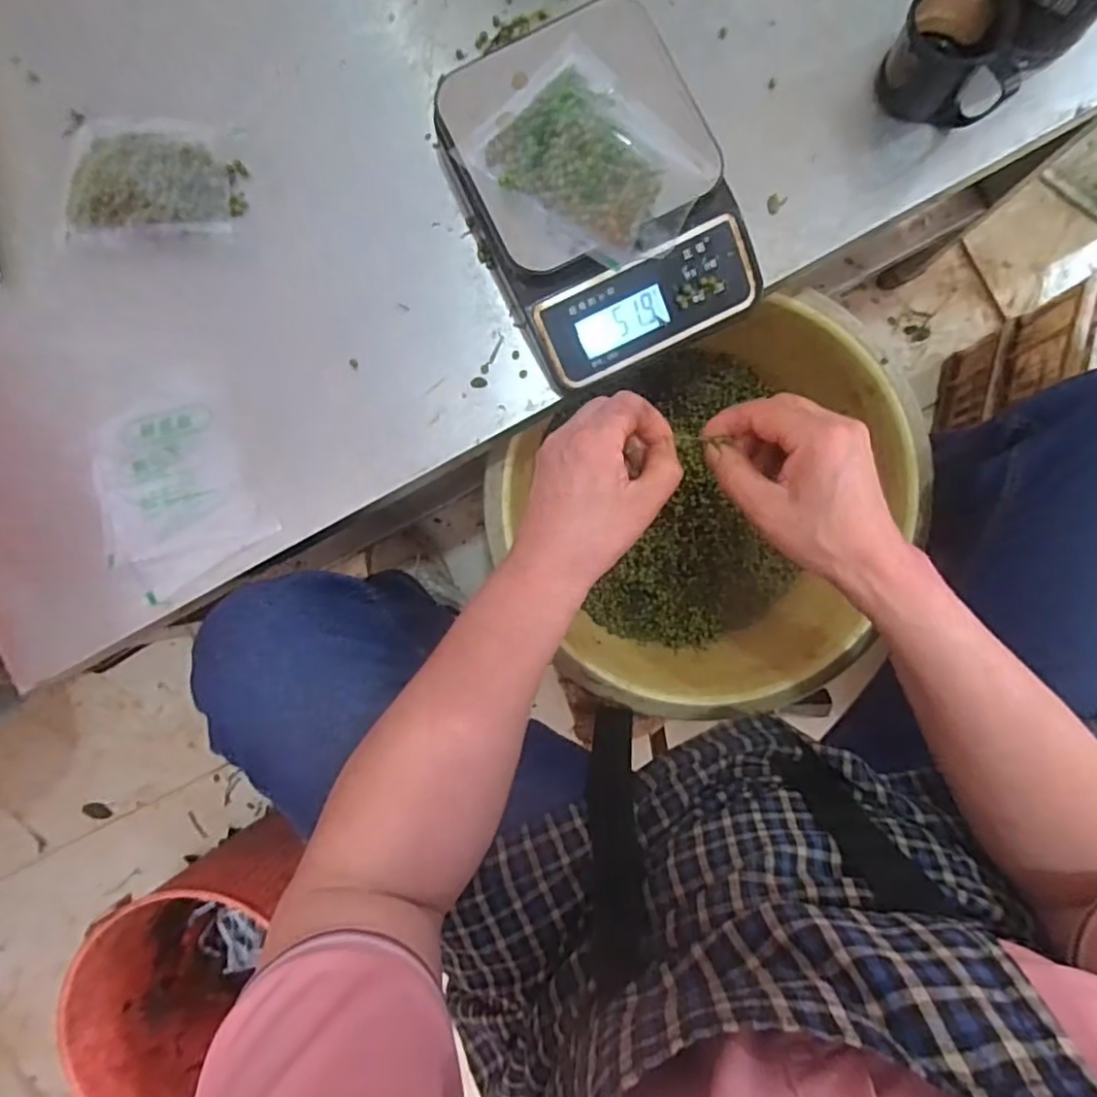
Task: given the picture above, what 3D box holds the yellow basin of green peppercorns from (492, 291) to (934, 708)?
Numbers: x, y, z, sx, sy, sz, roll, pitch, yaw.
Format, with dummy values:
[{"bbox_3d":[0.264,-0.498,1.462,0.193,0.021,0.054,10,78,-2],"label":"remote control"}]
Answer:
[{"bbox_3d":[0.147,-0.024,0.576,0.345,0.136,0.324,0,87,1],"label":"yellow basin of green peppercorns"}]

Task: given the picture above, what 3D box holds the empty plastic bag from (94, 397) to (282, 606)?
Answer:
[{"bbox_3d":[-0.269,-0.043,0.454,0.110,0.011,0.134,-27,88,-1],"label":"empty plastic bag"}]

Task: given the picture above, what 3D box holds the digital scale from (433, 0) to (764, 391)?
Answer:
[{"bbox_3d":[0.031,-0.226,0.411,0.152,0.063,0.203,-25,87,-1],"label":"digital scale"}]

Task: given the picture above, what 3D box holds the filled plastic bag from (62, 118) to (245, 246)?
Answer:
[{"bbox_3d":[-0.281,-0.262,0.445,0.117,0.019,0.085,5,88,1],"label":"filled plastic bag"}]

